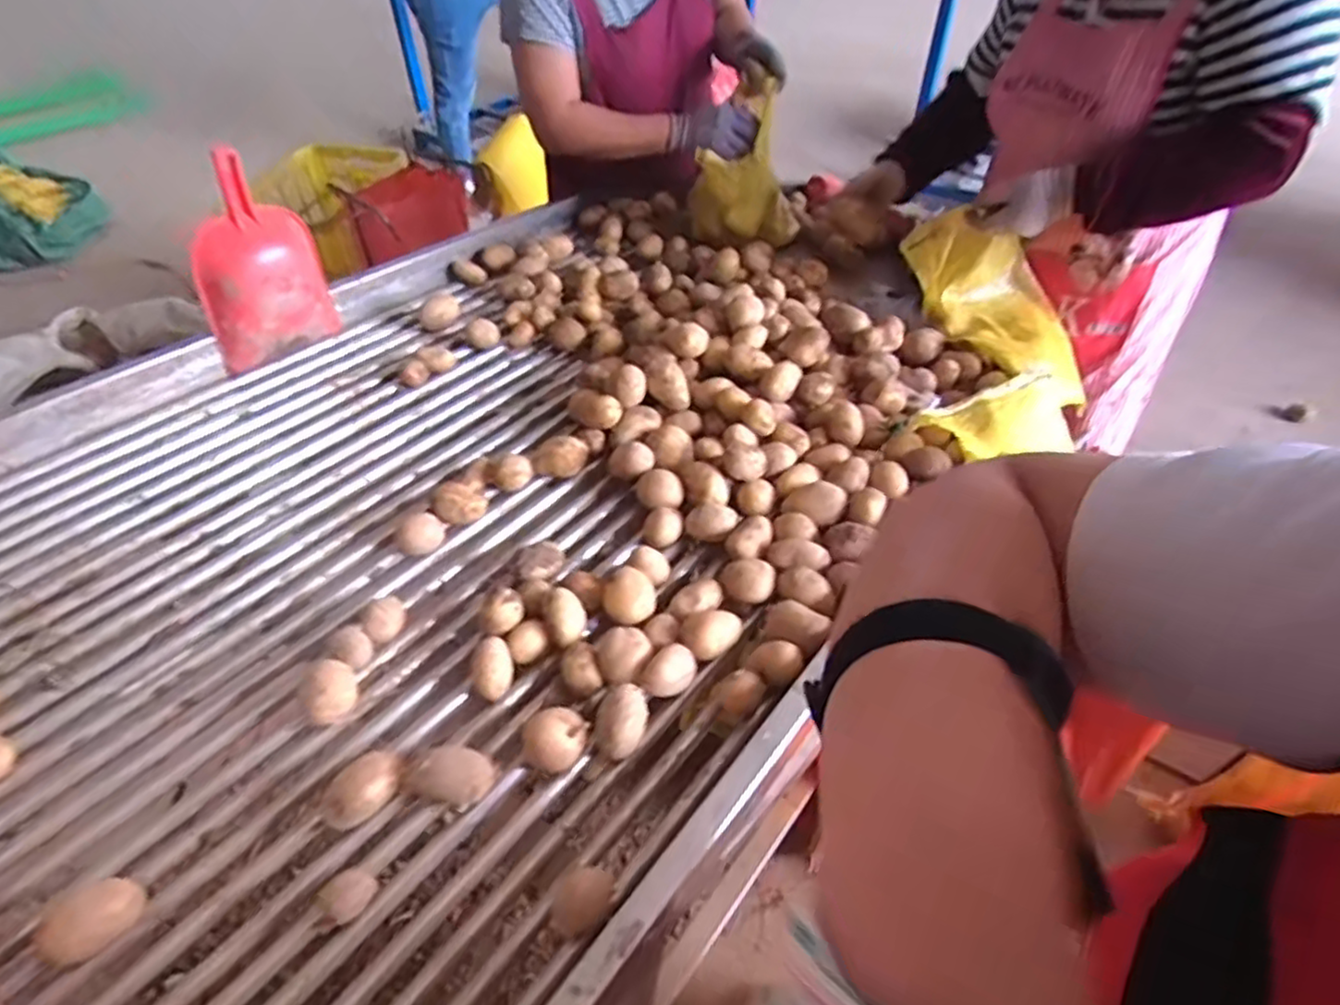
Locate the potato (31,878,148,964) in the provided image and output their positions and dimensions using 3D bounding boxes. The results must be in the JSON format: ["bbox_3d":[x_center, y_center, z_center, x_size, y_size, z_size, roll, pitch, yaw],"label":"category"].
[{"bbox_3d":[-0.426,0.309,0.529,0.044,0.043,0.056,16,49,15],"label":"potato"}]

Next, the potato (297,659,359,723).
[{"bbox_3d":[-0.323,0.184,0.680,0.044,0.050,0.058,-16,48,-14],"label":"potato"}]

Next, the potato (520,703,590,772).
[{"bbox_3d":[-0.105,0.218,0.653,0.056,0.042,0.051,20,50,19],"label":"potato"}]

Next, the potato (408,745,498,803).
[{"bbox_3d":[-0.191,0.242,0.630,0.070,0.040,0.041,4,47,5],"label":"potato"}]

